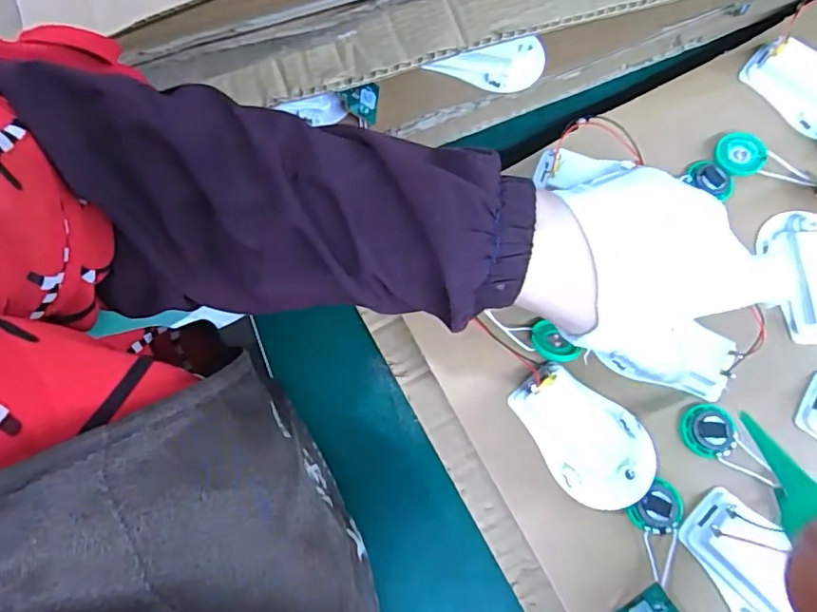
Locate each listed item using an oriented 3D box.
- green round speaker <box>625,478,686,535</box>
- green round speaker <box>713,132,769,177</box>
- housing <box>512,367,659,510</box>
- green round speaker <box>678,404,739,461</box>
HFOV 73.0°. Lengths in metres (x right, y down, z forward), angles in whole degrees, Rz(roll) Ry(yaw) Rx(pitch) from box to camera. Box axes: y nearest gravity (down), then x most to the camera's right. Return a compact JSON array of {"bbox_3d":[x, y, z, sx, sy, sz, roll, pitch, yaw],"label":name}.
[{"bbox_3d":[0.131,0.107,0.287,0.028,0.009,0.023,-41,79,-11],"label":"green round speaker"},{"bbox_3d":[0.204,-0.094,0.339,0.028,0.007,0.026,0,74,-1],"label":"green round speaker"},{"bbox_3d":[0.094,0.067,0.292,0.053,0.018,0.079,-34,77,-10],"label":"housing"},{"bbox_3d":[0.163,0.067,0.297,0.027,0.009,0.028,0,74,-1],"label":"green round speaker"}]

